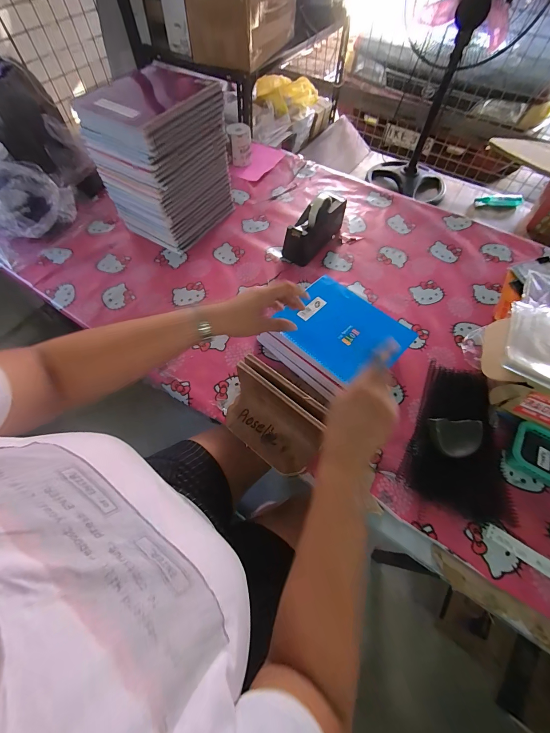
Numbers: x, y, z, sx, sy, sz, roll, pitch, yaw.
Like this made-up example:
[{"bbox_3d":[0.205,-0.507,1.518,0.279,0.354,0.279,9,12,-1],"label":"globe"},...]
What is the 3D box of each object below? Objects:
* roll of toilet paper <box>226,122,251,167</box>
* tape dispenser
[{"bbox_3d":[-0.118,-0.742,0.982,0.074,0.091,0.069,-11,62,-7],"label":"roll of toilet paper"},{"bbox_3d":[0.111,-0.387,0.794,0.083,0.110,0.222,30,65,15],"label":"tape dispenser"}]

